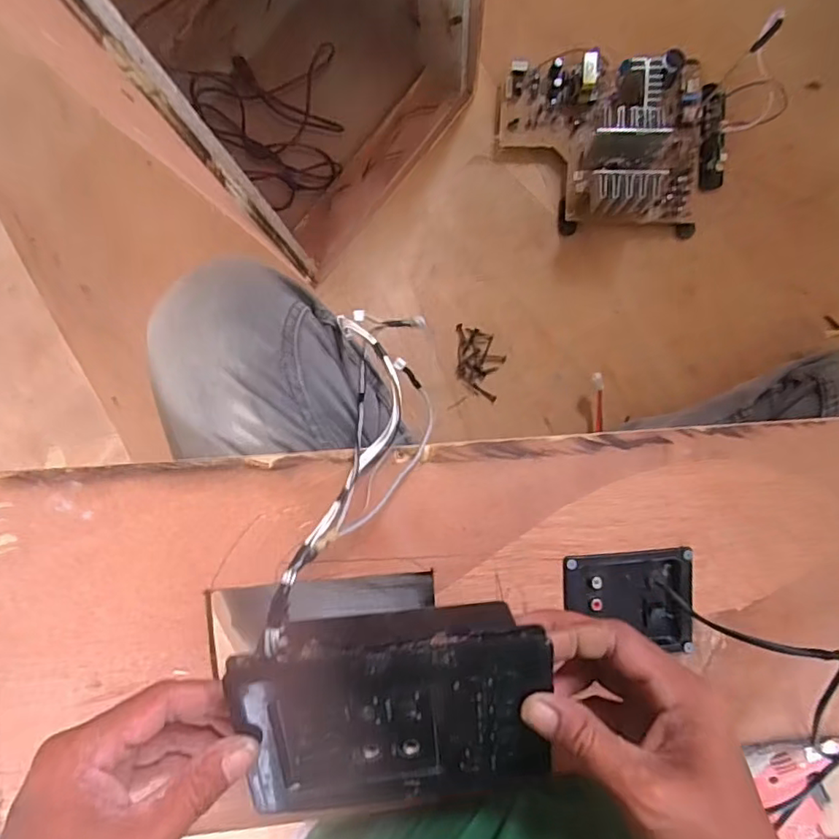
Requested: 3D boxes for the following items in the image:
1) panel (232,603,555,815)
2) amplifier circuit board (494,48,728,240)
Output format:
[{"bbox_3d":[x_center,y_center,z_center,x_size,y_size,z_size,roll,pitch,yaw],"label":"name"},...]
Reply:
[{"bbox_3d":[-0.013,0.161,0.311,0.162,0.018,0.121,-4,105,-1],"label":"panel"},{"bbox_3d":[0.187,-0.277,0.547,0.221,0.077,0.172,4,88,4],"label":"amplifier circuit board"}]

